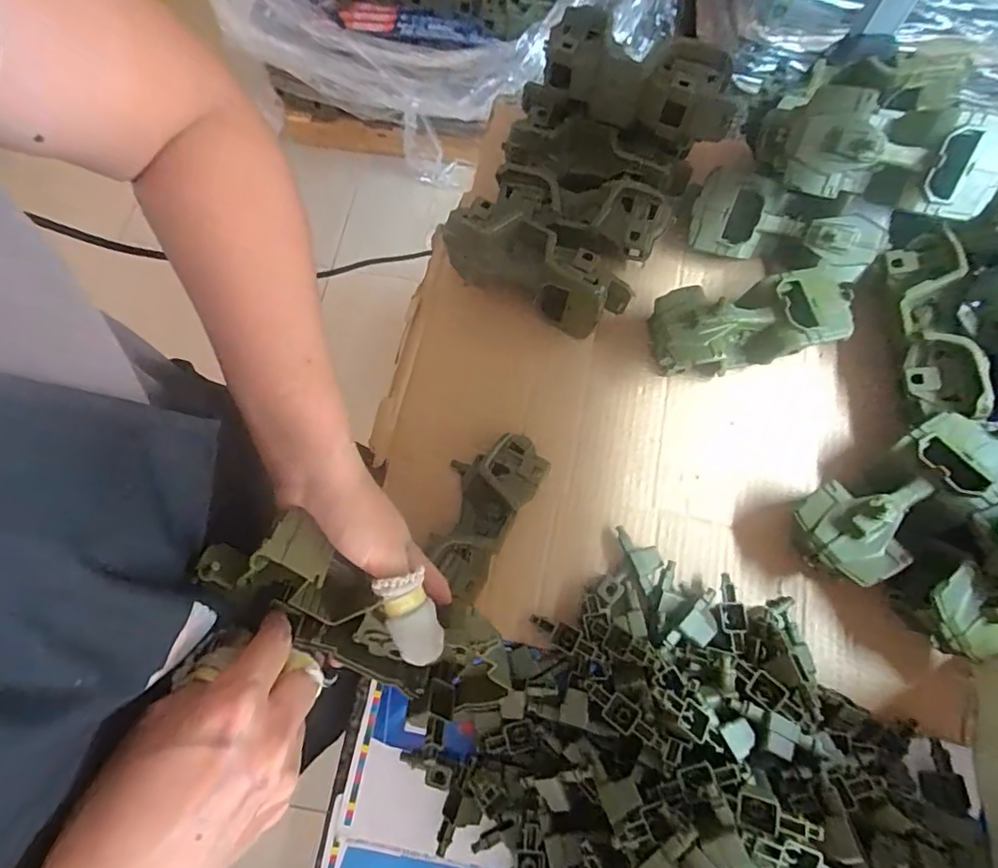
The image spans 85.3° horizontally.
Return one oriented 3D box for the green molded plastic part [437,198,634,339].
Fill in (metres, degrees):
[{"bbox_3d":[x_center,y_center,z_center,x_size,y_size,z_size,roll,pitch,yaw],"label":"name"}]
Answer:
[{"bbox_3d":[0.030,-0.159,0.533,0.190,0.071,0.063,31,74,11],"label":"green molded plastic part"}]

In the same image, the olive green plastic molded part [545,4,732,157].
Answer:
[{"bbox_3d":[0.136,-0.331,0.530,0.185,0.083,0.058,27,74,10],"label":"olive green plastic molded part"}]

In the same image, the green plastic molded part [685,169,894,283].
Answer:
[{"bbox_3d":[0.276,-0.197,0.533,0.174,0.068,0.072,24,73,9],"label":"green plastic molded part"}]

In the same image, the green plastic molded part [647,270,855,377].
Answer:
[{"bbox_3d":[0.232,-0.104,0.512,0.181,0.065,0.080,-11,71,-2],"label":"green plastic molded part"}]

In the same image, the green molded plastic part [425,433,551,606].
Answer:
[{"bbox_3d":[-0.018,0.063,0.477,0.079,0.039,0.147,27,74,10],"label":"green molded plastic part"}]

